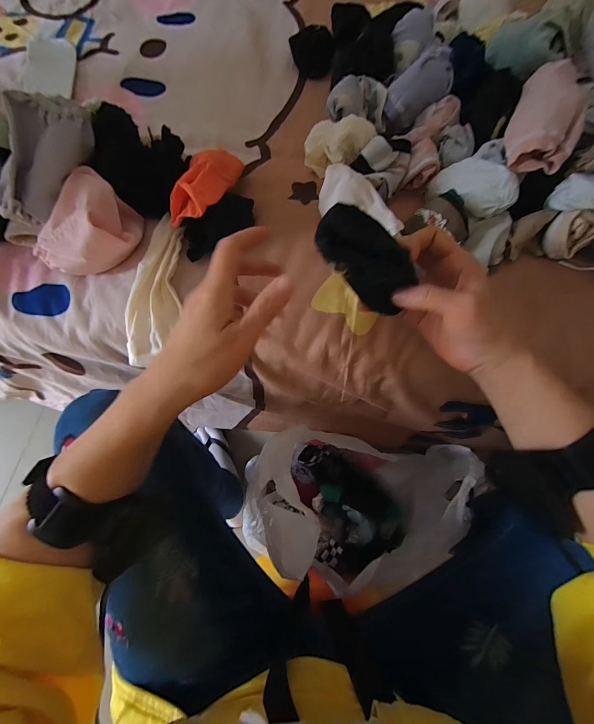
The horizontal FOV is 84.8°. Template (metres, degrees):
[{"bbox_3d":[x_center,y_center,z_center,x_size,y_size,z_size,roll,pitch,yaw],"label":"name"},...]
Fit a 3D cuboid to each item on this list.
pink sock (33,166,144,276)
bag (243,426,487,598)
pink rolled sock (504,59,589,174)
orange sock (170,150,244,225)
[{"bbox_3d":[-0.223,-0.144,0.357,0.092,0.066,0.108,28,72,9],"label":"pink sock"},{"bbox_3d":[0.091,0.249,0.558,0.310,0.282,0.213,6,68,2],"label":"bag"},{"bbox_3d":[0.258,-0.252,0.338,0.043,0.061,0.107,16,77,-32],"label":"pink rolled sock"},{"bbox_3d":[-0.098,-0.198,0.361,0.038,0.043,0.123,21,69,8],"label":"orange sock"}]

